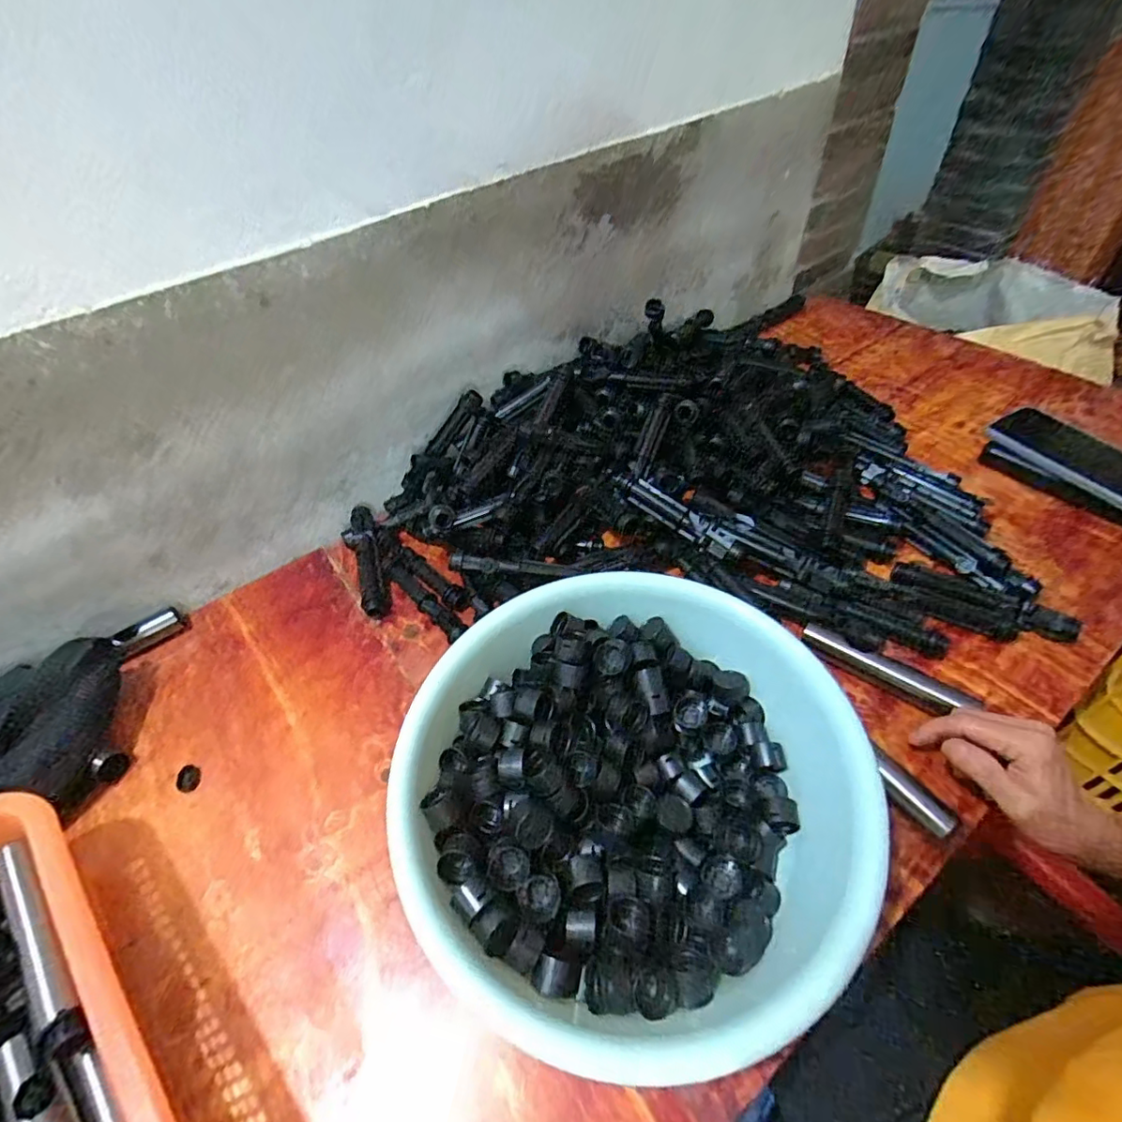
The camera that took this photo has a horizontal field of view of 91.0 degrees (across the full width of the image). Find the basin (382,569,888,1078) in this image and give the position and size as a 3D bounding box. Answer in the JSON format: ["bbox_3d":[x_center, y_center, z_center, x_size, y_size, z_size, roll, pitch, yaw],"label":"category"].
[{"bbox_3d":[0.042,0.157,0.392,0.298,0.097,0.291,-3,48,3],"label":"basin"}]

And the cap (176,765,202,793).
[{"bbox_3d":[-0.315,0.184,0.467,0.019,0.006,0.020,-3,48,3],"label":"cap"}]

